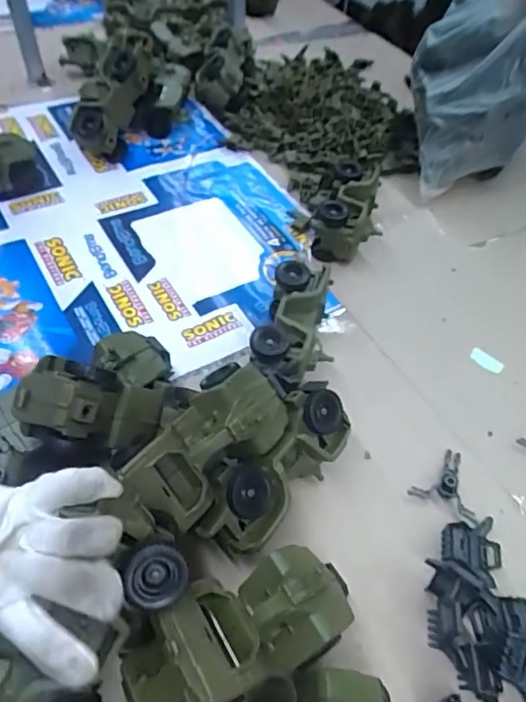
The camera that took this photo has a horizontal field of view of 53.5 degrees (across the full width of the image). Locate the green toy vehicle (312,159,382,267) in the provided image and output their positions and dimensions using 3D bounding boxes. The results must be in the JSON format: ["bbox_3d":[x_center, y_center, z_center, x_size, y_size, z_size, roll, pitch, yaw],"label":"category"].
[{"bbox_3d":[0.138,-0.220,0.804,0.100,0.078,0.190,22,53,11],"label":"green toy vehicle"}]

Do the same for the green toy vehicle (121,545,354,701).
[{"bbox_3d":[-0.013,0.216,0.397,0.194,0.087,0.088,-2,47,-41],"label":"green toy vehicle"}]

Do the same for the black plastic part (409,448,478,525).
[{"bbox_3d":[0.207,0.139,0.573,0.072,0.018,0.073,23,54,13],"label":"black plastic part"}]

